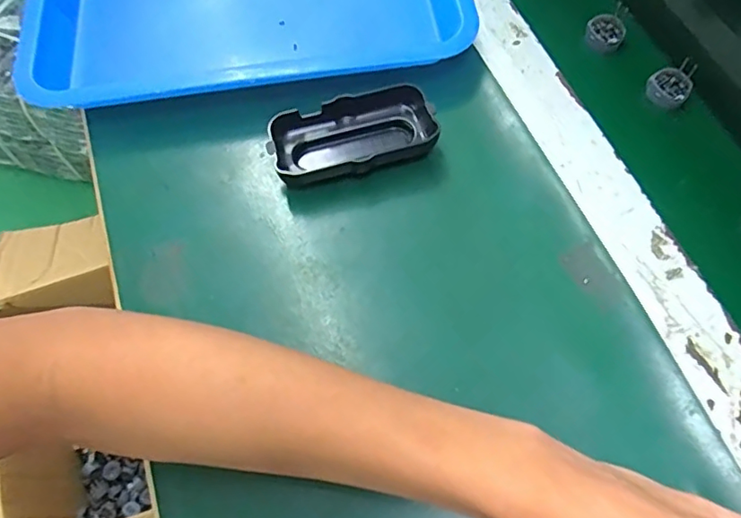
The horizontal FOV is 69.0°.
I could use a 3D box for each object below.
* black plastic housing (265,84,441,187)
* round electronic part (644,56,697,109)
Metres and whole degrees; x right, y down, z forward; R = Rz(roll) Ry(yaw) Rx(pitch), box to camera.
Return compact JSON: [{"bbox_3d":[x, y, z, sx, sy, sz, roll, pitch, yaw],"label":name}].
[{"bbox_3d":[-0.010,-0.082,0.369,0.111,0.026,0.055,-15,66,-5],"label":"black plastic housing"},{"bbox_3d":[0.222,-0.129,0.395,0.028,0.021,0.029,42,73,18],"label":"round electronic part"}]

